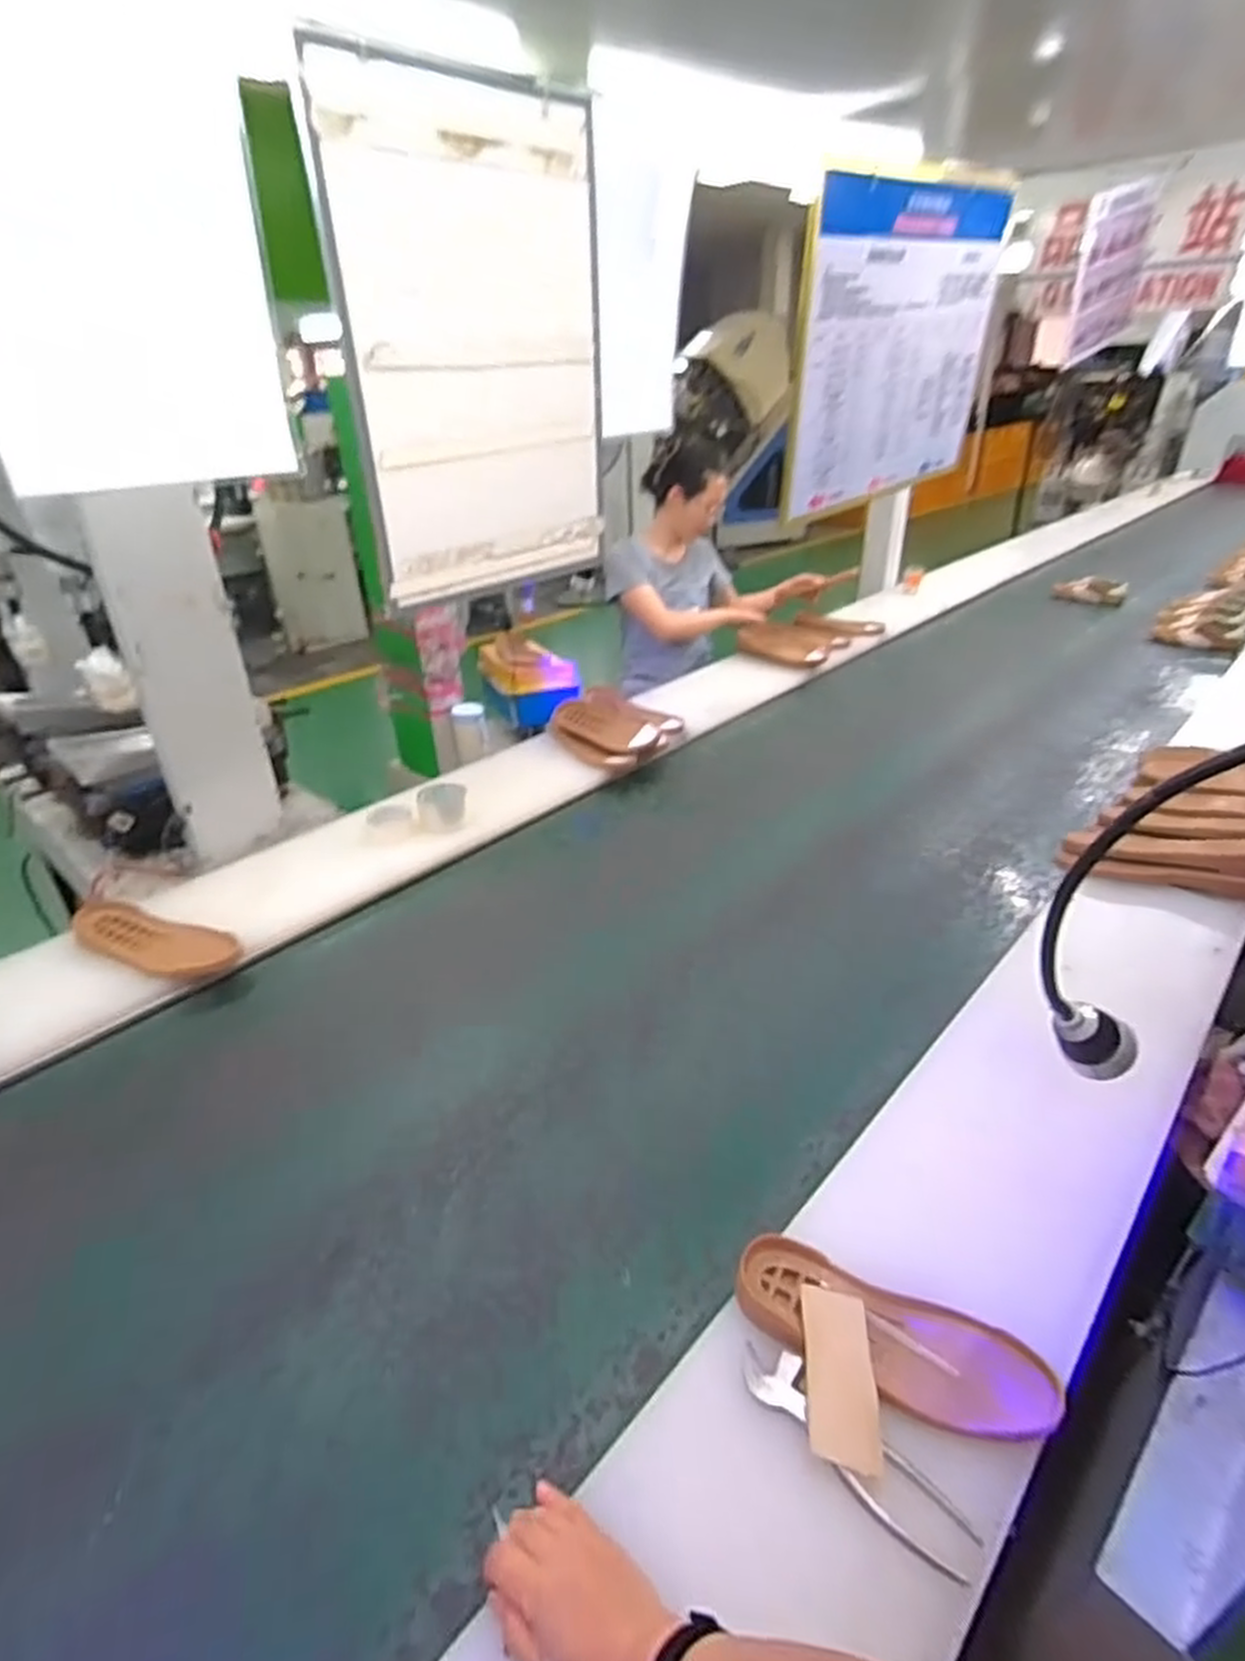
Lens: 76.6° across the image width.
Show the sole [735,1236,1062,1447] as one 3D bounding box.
[{"bbox_3d":[0.221,0.424,0.659,0.250,0.026,0.099,12,33,22],"label":"sole"}]

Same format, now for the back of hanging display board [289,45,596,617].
[{"bbox_3d":[-0.130,-0.448,0.754,0.016,0.407,0.294,26,40,38],"label":"back of hanging display board"}]

